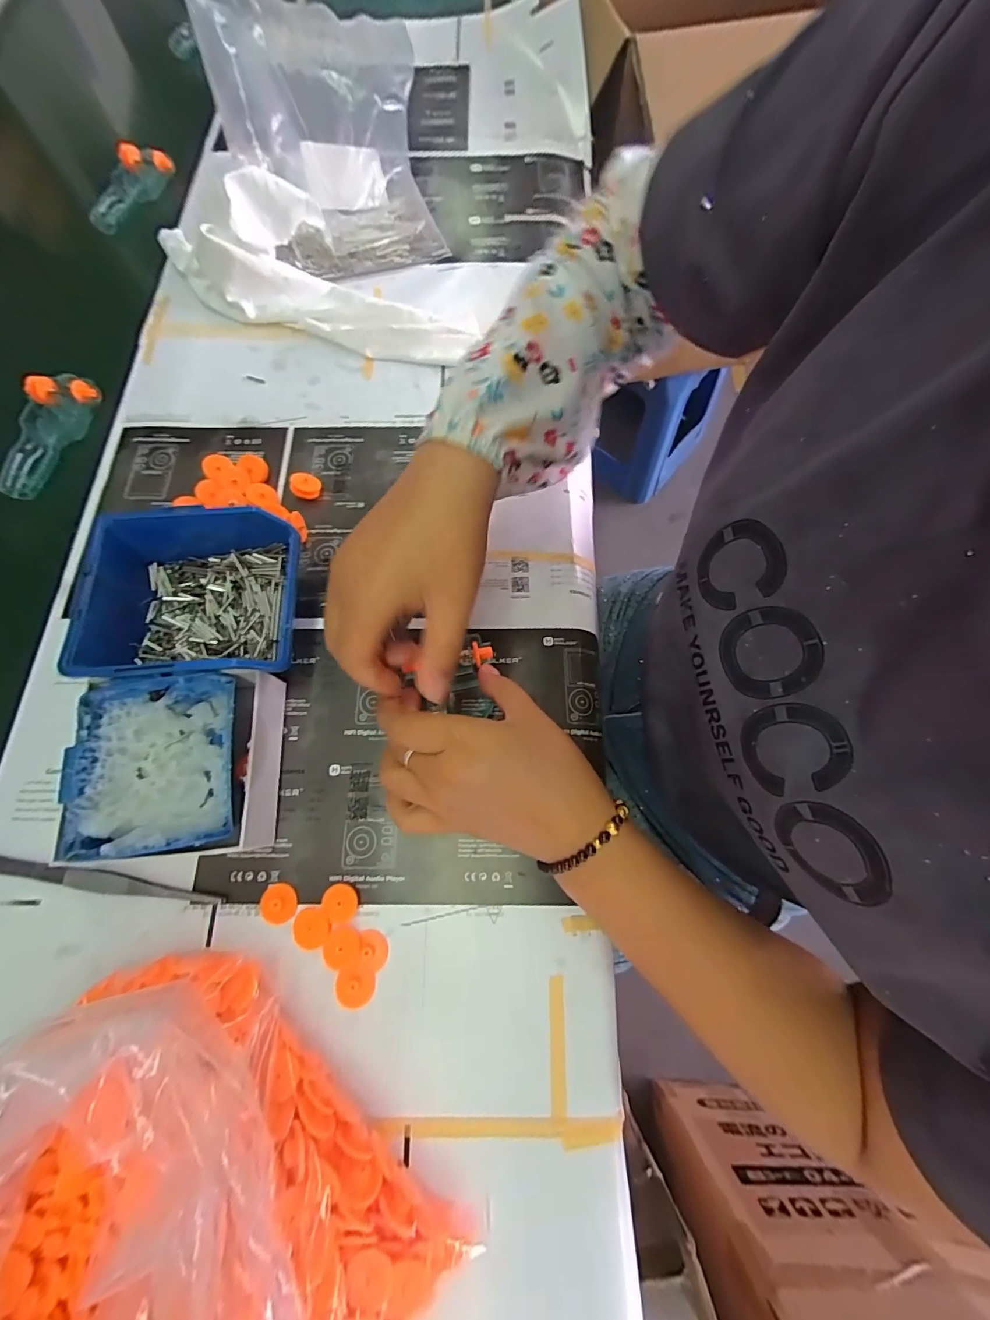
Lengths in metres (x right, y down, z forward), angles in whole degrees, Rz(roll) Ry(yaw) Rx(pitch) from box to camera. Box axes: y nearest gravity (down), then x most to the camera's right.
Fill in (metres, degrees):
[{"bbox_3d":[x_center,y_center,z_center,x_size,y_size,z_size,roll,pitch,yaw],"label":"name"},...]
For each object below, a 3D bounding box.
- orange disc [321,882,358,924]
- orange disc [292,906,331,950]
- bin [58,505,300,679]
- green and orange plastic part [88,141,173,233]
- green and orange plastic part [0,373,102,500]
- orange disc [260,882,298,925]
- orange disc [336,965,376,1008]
[{"bbox_3d":[-0.093,0.147,0.276,0.019,0.007,0.021,-34,74,-9],"label":"orange disc"},{"bbox_3d":[-0.110,0.159,0.269,0.021,0.004,0.022,-1,72,2],"label":"orange disc"},{"bbox_3d":[-0.200,-0.037,0.309,0.131,0.061,0.112,-5,72,0],"label":"bin"},{"bbox_3d":[-0.413,-0.525,0.507,0.061,0.019,0.116,15,73,7],"label":"green and orange plastic part"},{"bbox_3d":[-0.402,-0.199,0.399,0.057,0.022,0.121,16,73,7],"label":"green and orange plastic part"},{"bbox_3d":[-0.132,0.148,0.277,0.022,0.005,0.021,-1,72,2],"label":"orange disc"},{"bbox_3d":[-0.080,0.187,0.260,0.023,0.004,0.019,-13,72,-3],"label":"orange disc"}]

